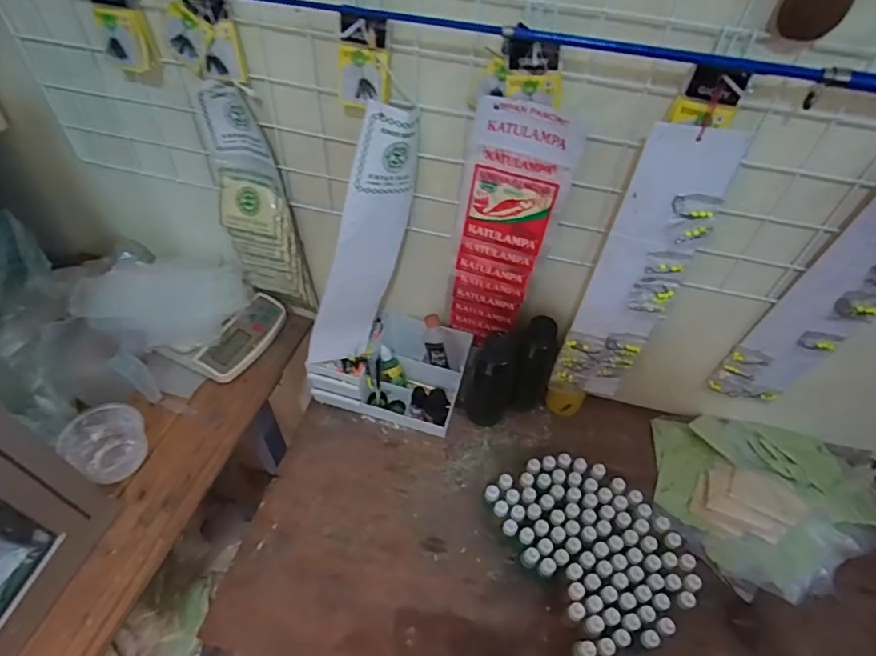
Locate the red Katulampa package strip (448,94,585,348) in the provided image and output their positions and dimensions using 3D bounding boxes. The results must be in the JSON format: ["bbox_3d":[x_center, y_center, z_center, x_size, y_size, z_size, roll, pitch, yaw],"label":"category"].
[{"bbox_3d":[0.083,-0.111,0.670,0.116,0.361,0.030,14,51,8],"label":"red Katulampa package strip"}]

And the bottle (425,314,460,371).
[{"bbox_3d":[0.003,0.027,0.849,0.041,0.101,0.034,-28,19,-25],"label":"bottle"}]

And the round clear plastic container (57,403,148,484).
[{"bbox_3d":[-0.430,0.150,0.684,0.088,0.053,0.090,2,50,-2],"label":"round clear plastic container"}]

